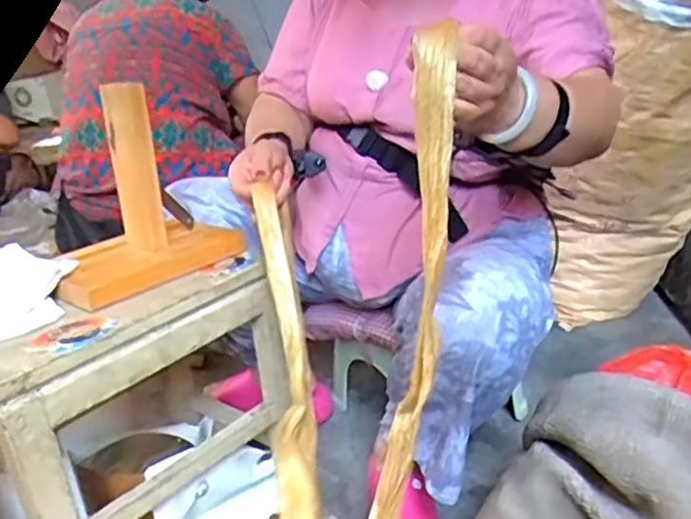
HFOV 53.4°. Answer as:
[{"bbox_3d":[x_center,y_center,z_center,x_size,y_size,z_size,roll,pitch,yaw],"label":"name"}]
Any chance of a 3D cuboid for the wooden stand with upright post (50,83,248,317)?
[{"bbox_3d":[-0.250,-0.079,0.773,0.132,0.211,0.200,11,28,35],"label":"wooden stand with upright post"}]

